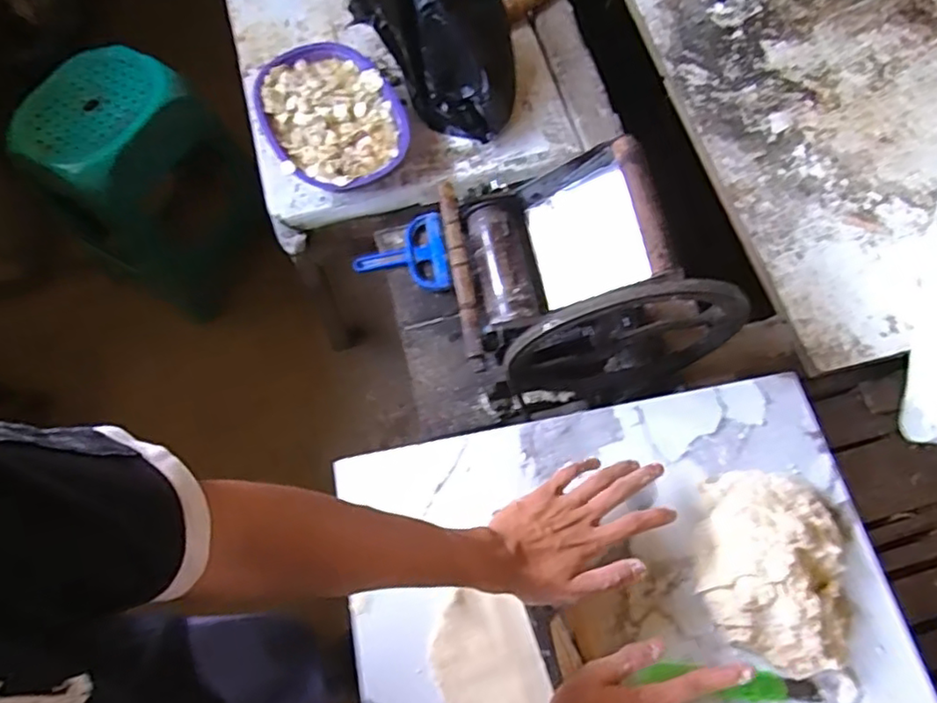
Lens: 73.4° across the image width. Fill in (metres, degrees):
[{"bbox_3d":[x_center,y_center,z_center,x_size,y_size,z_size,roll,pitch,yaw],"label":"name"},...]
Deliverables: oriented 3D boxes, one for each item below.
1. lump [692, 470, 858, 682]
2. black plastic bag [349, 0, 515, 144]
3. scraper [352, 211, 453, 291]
[{"bbox_3d":[0.288,0.196,0.570,0.146,0.064,0.162,18,71,7],"label":"lump"},{"bbox_3d":[-0.046,-0.511,0.997,0.273,0.252,0.159,38,75,13],"label":"black plastic bag"},{"bbox_3d":[-0.107,-0.149,0.982,0.143,0.025,0.130,-10,70,-3],"label":"scraper"}]

